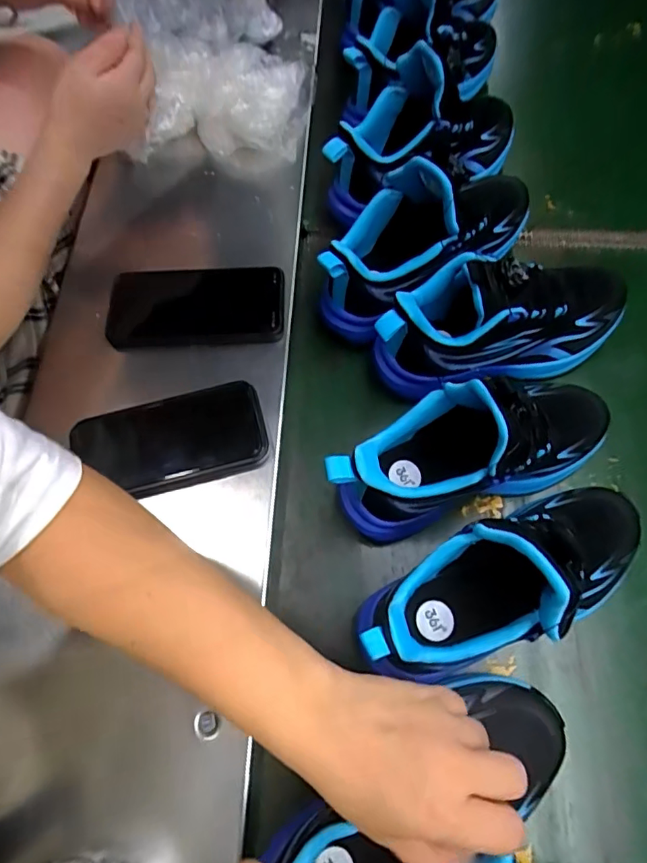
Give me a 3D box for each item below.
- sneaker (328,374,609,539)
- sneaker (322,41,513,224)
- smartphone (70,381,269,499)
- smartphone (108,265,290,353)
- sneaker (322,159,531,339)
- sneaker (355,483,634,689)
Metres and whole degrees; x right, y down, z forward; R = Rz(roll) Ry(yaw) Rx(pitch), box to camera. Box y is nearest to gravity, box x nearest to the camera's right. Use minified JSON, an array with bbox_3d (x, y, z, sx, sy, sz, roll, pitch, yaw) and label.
[{"bbox_3d":[0.116,0.011,0.391,0.231,0.134,0.072,-18,68,-6],"label":"sneaker"},{"bbox_3d":[0.105,-0.301,0.505,0.231,0.123,0.072,-29,69,-7],"label":"sneaker"},{"bbox_3d":[-0.128,0.008,0.441,0.155,0.011,0.081,-14,67,-5],"label":"smartphone"},{"bbox_3d":[-0.120,-0.120,0.501,0.162,0.018,0.084,-1,68,0],"label":"smartphone"},{"bbox_3d":[0.094,-0.182,0.463,0.228,0.116,0.085,-39,71,-14],"label":"sneaker"},{"bbox_3d":[0.130,0.097,0.349,0.220,0.145,0.088,-23,68,-4],"label":"sneaker"}]

